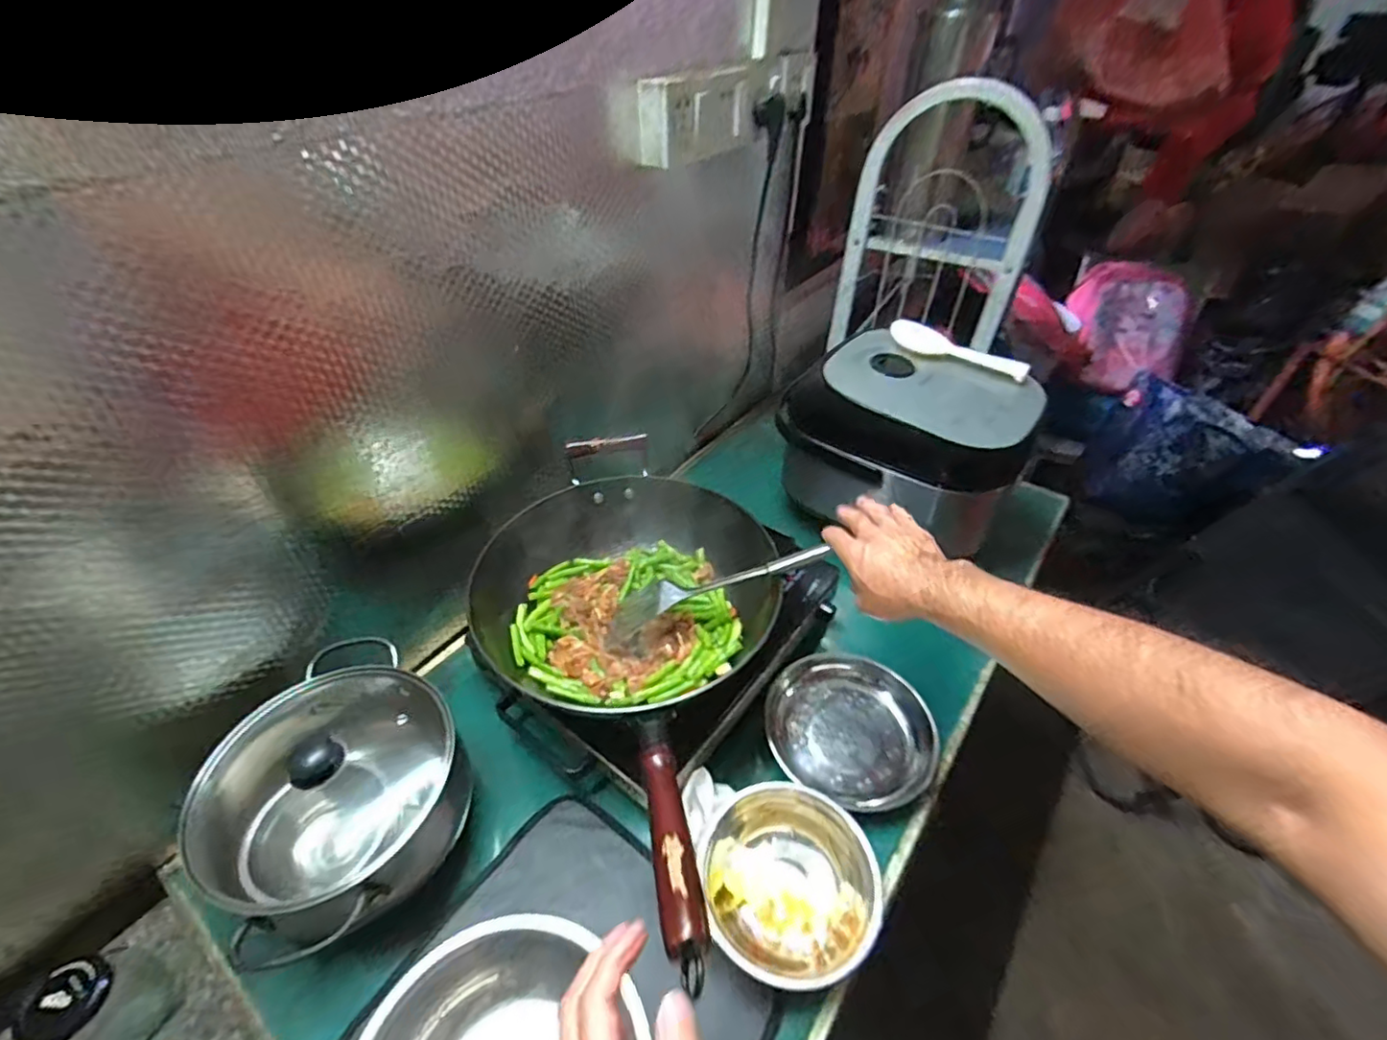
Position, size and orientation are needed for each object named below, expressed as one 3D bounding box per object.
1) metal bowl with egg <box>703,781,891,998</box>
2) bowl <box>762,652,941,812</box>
[{"bbox_3d":[0.086,0.330,0.554,0.155,0.064,0.155,1,42,-1],"label":"metal bowl with egg"},{"bbox_3d":[0.181,0.230,0.684,0.189,0.048,0.176,1,42,-1],"label":"bowl"}]

